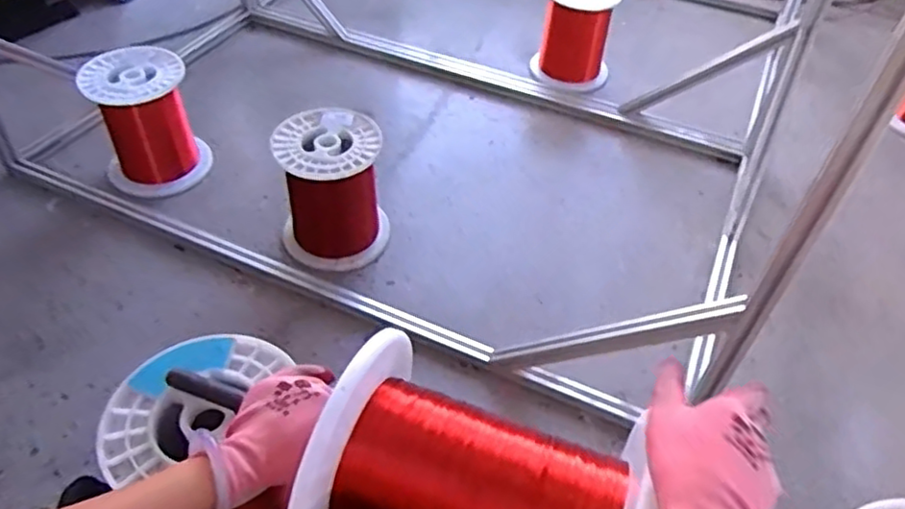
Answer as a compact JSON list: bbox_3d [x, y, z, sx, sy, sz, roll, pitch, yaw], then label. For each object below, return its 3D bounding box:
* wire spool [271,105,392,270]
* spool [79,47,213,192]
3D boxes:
[{"bbox_3d":[-0.230,-0.122,1.284,0.206,0.243,0.202,2,46,-2],"label":"wire spool"},{"bbox_3d":[-0.658,-0.284,1.430,0.202,0.267,0.217,2,46,-2],"label":"spool"}]

